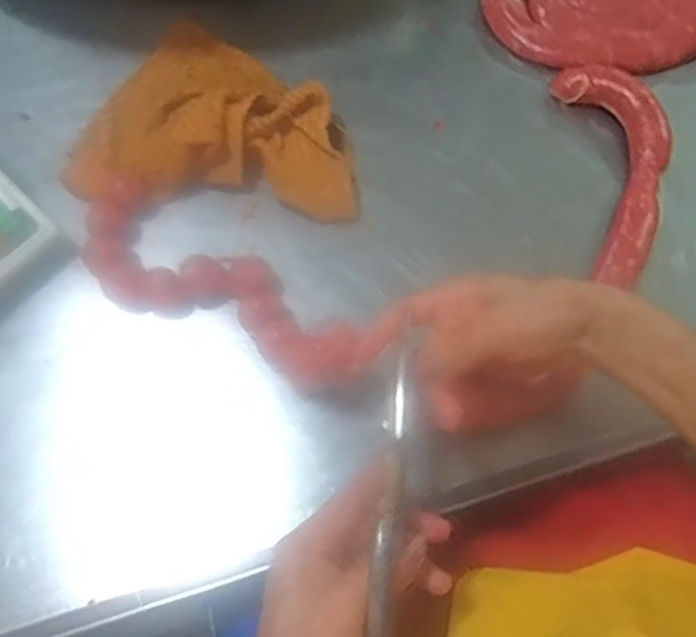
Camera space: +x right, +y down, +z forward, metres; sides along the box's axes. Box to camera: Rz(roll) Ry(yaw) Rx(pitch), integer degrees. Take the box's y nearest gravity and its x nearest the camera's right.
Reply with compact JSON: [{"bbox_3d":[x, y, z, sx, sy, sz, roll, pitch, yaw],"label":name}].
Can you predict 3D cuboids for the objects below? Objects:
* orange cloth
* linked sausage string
[{"bbox_3d":[-0.120,-0.200,0.611,0.256,0.046,0.219,2,68,1],"label":"orange cloth"},{"bbox_3d":[-0.103,-0.024,0.550,0.266,0.034,0.091,27,71,9],"label":"linked sausage string"}]

